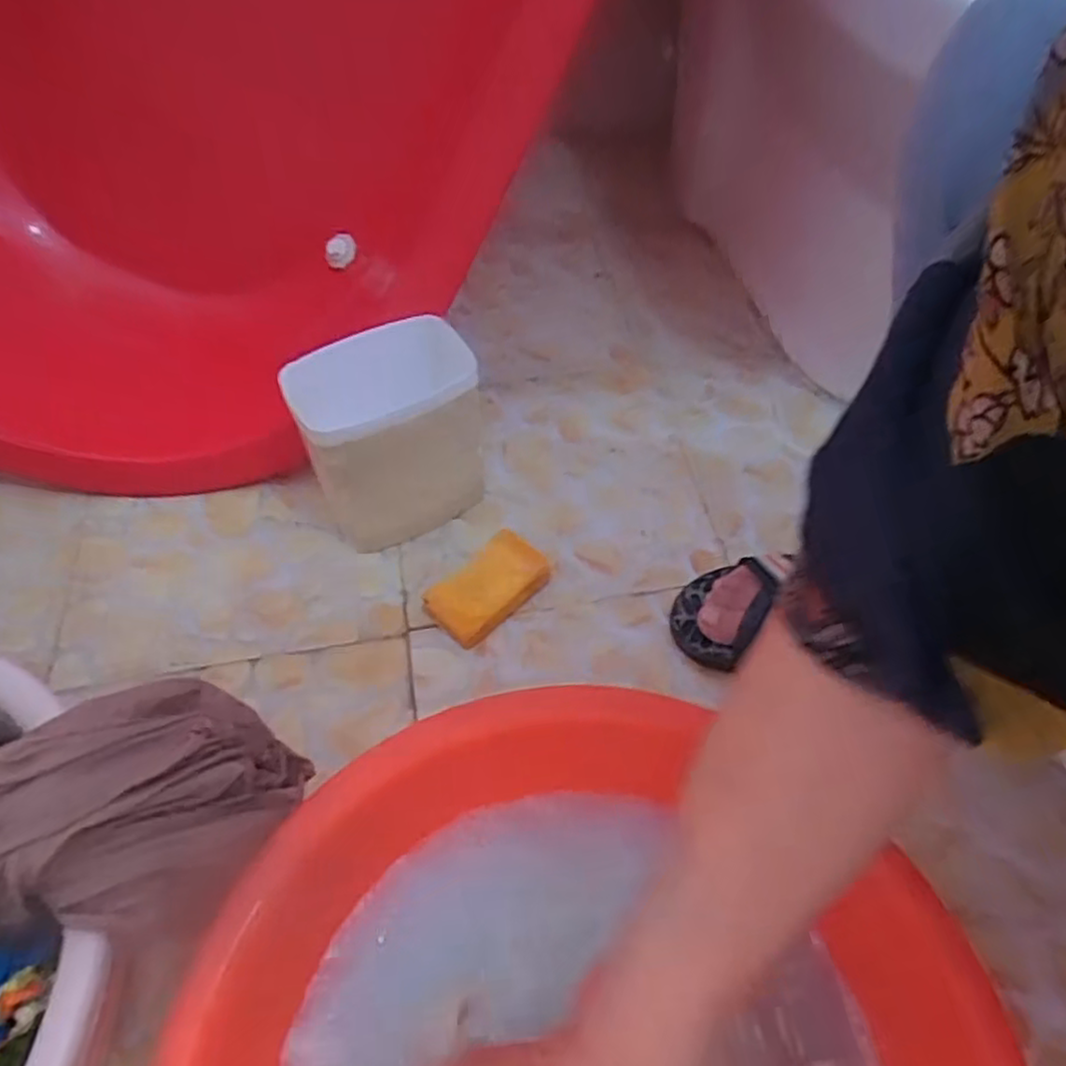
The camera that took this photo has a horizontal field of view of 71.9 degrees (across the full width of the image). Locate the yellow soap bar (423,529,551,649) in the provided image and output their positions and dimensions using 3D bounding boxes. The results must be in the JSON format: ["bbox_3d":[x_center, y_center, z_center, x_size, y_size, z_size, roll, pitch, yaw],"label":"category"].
[{"bbox_3d":[-0.038,0.049,0.649,0.061,0.028,0.106,38,62,24],"label":"yellow soap bar"}]

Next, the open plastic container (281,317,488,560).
[{"bbox_3d":[-0.124,-0.081,0.654,0.145,0.175,0.095,-23,58,-17],"label":"open plastic container"}]

